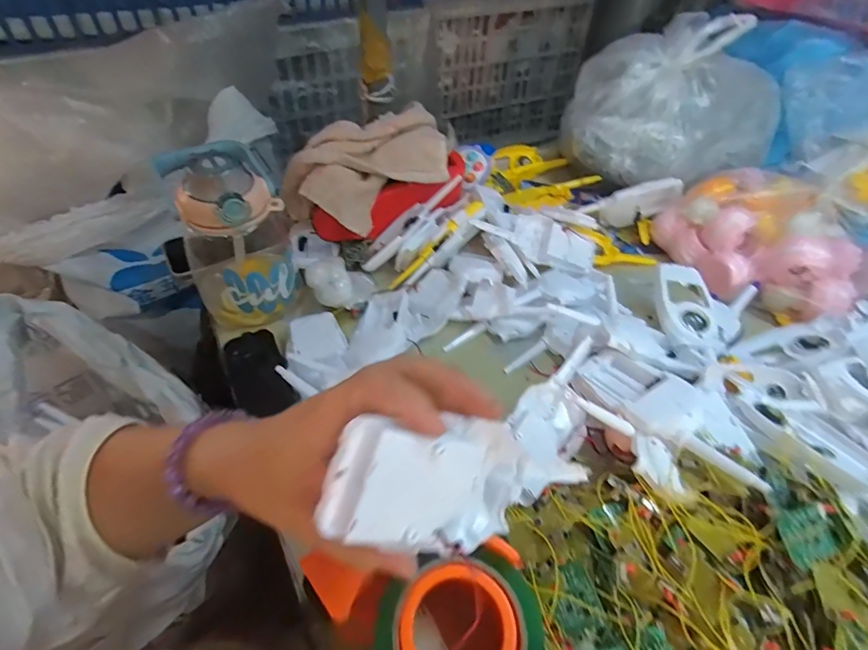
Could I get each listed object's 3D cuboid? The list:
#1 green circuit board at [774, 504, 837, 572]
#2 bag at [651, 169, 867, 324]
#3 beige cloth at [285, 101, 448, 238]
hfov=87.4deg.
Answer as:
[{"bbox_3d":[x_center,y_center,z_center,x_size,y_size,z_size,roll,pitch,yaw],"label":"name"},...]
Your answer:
[{"bbox_3d":[0.261,0.148,0.318,0.045,0.006,0.035,-5,68,-19],"label":"green circuit board"},{"bbox_3d":[0.409,-0.107,0.568,0.165,0.098,0.233,-24,51,-23],"label":"bag"},{"bbox_3d":[-0.080,-0.193,0.587,0.203,0.120,0.111,-22,51,-22],"label":"beige cloth"}]

